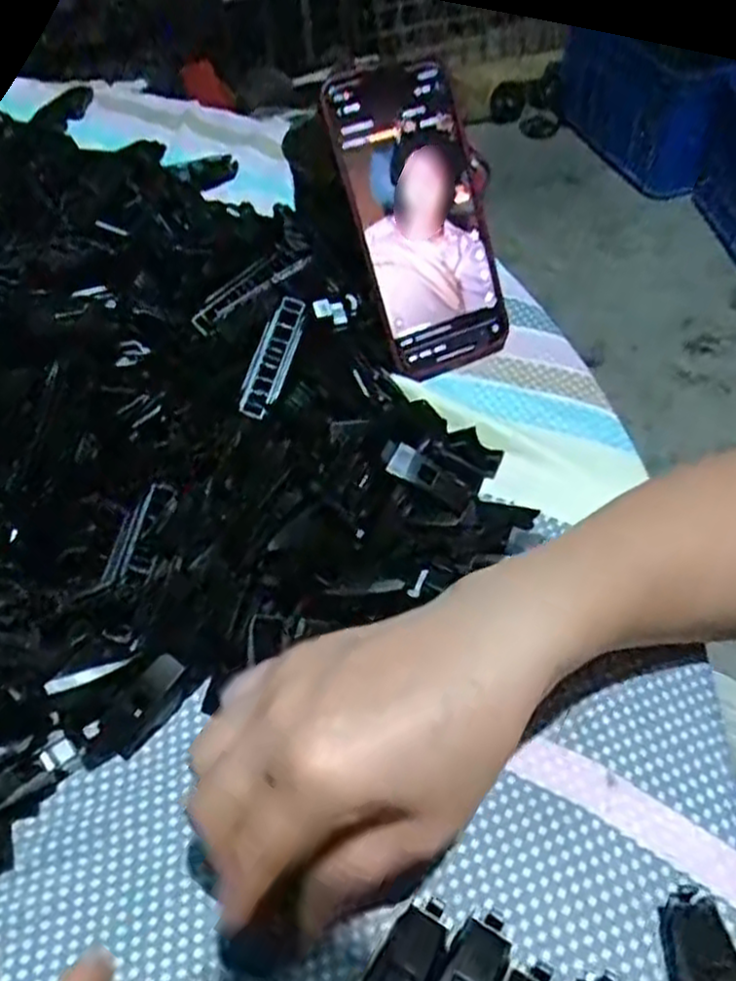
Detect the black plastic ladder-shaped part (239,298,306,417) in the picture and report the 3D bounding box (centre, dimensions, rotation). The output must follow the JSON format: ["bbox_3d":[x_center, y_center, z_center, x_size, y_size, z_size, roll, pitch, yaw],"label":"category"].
[{"bbox_3d":[-0.051,-0.070,0.404,0.020,0.006,0.072,13,69,13],"label":"black plastic ladder-shaped part"}]

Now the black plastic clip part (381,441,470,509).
[{"bbox_3d":[0.028,-0.007,0.363,0.046,0.010,0.021,30,56,-6],"label":"black plastic clip part"}]

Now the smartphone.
[{"bbox_3d":[0.029,-0.147,0.419,0.074,0.158,0.015,-22,18,-15],"label":"smartphone"}]

